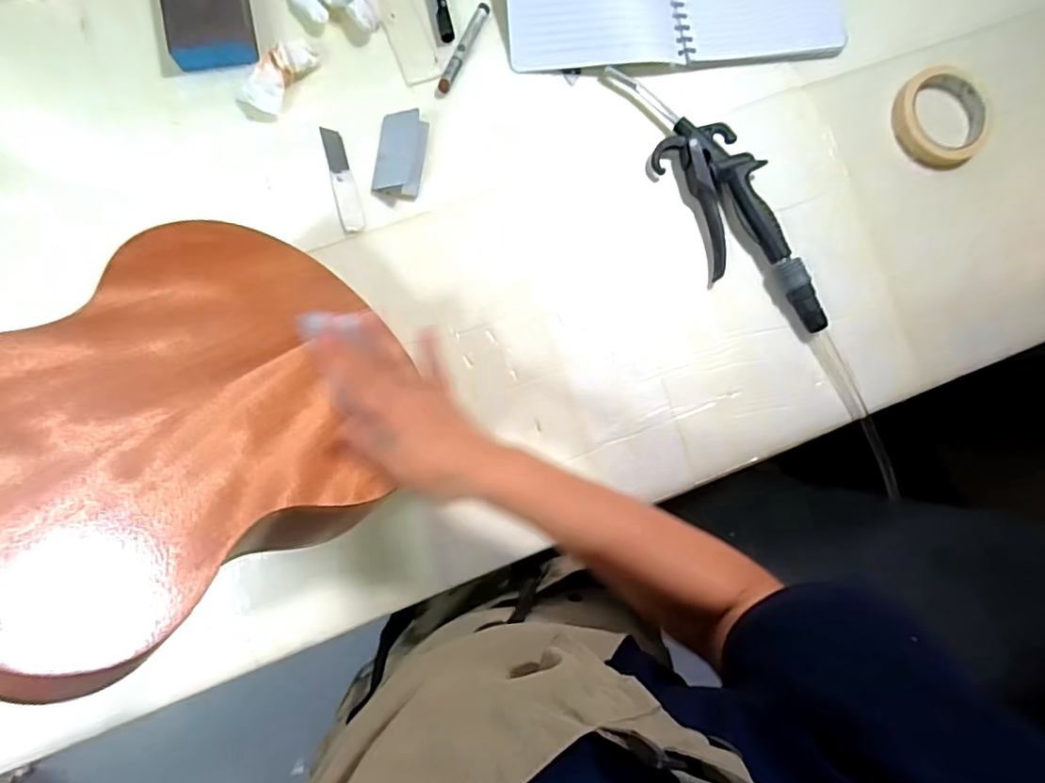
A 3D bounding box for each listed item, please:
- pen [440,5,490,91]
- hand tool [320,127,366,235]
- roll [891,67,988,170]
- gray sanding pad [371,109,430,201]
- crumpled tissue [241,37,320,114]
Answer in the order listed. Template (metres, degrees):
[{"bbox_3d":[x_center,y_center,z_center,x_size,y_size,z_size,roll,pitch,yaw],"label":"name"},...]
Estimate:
[{"bbox_3d":[-0.055,-0.324,0.514,0.014,0.009,0.092,26,85,-4],"label":"pen"},{"bbox_3d":[-0.164,-0.193,0.496,0.020,0.004,0.100,-16,89,-6],"label":"hand tool"},{"bbox_3d":[0.430,-0.283,0.561,0.091,0.020,0.102,8,86,-5],"label":"roll"},{"bbox_3d":[-0.110,-0.215,0.494,0.042,0.017,0.073,8,86,-5],"label":"gray sanding pad"},{"bbox_3d":[-0.218,-0.285,0.488,0.032,0.019,0.073,35,84,-3],"label":"crumpled tissue"}]

